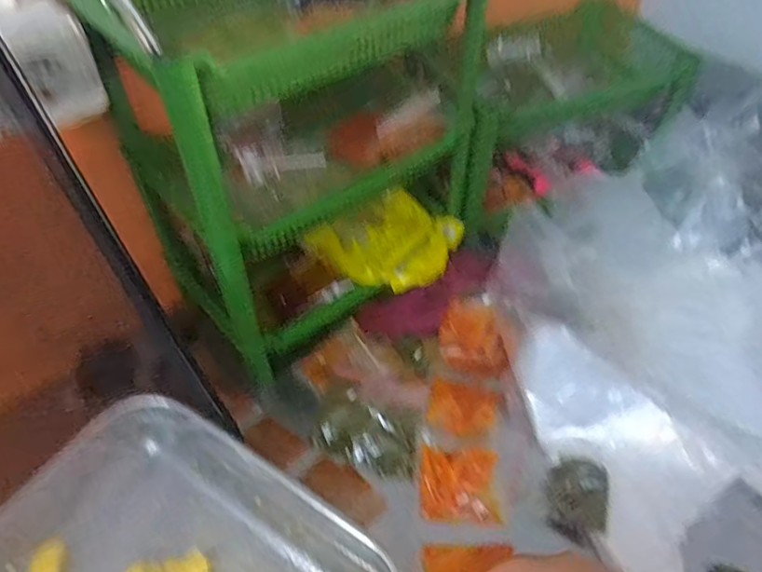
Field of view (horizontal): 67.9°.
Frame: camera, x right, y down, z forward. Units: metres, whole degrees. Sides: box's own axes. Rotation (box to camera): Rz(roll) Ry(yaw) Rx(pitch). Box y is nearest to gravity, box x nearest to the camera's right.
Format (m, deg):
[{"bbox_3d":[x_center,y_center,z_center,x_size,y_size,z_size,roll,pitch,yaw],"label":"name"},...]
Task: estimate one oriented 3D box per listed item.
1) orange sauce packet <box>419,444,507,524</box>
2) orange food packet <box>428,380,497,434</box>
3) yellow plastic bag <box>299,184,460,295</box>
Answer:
[{"bbox_3d":[0.073,0.181,0.521,0.070,0.013,0.067,2,48,1],"label":"orange sauce packet"},{"bbox_3d":[0.083,0.124,0.571,0.066,0.010,0.050,10,49,8],"label":"orange food packet"},{"bbox_3d":[0.012,-0.055,0.642,0.126,0.042,0.151,-34,57,-27],"label":"yellow plastic bag"}]

